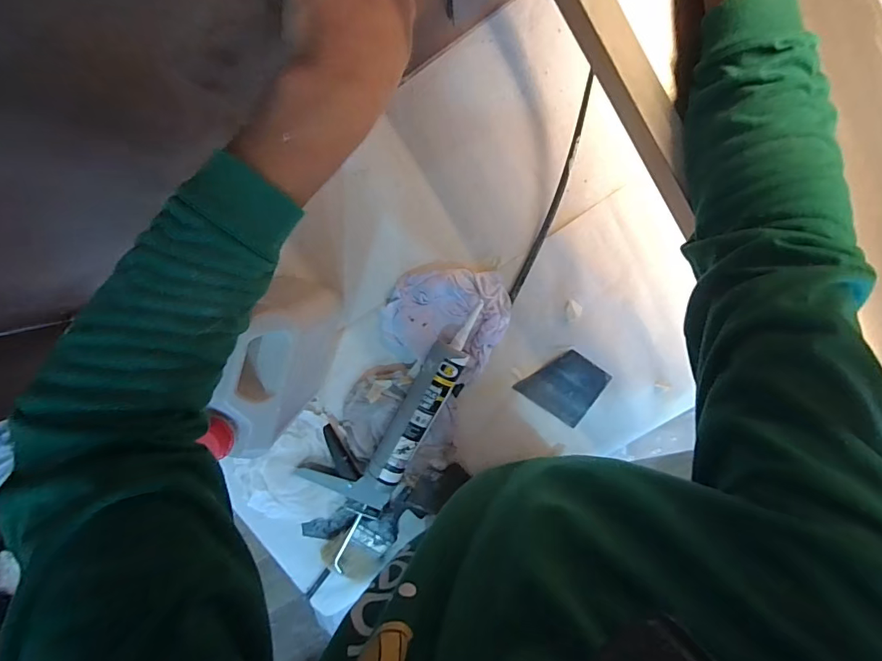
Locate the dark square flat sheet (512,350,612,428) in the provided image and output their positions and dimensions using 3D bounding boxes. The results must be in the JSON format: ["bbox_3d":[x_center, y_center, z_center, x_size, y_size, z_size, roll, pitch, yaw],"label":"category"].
[{"bbox_3d":[0.187,0.080,0.677,0.107,0.007,0.096,34,98,-6],"label":"dark square flat sheet"}]

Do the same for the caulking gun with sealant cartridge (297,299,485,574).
[{"bbox_3d":[-0.072,0.141,0.653,0.153,0.054,0.436,33,98,-6],"label":"caulking gun with sealant cartridge"}]

